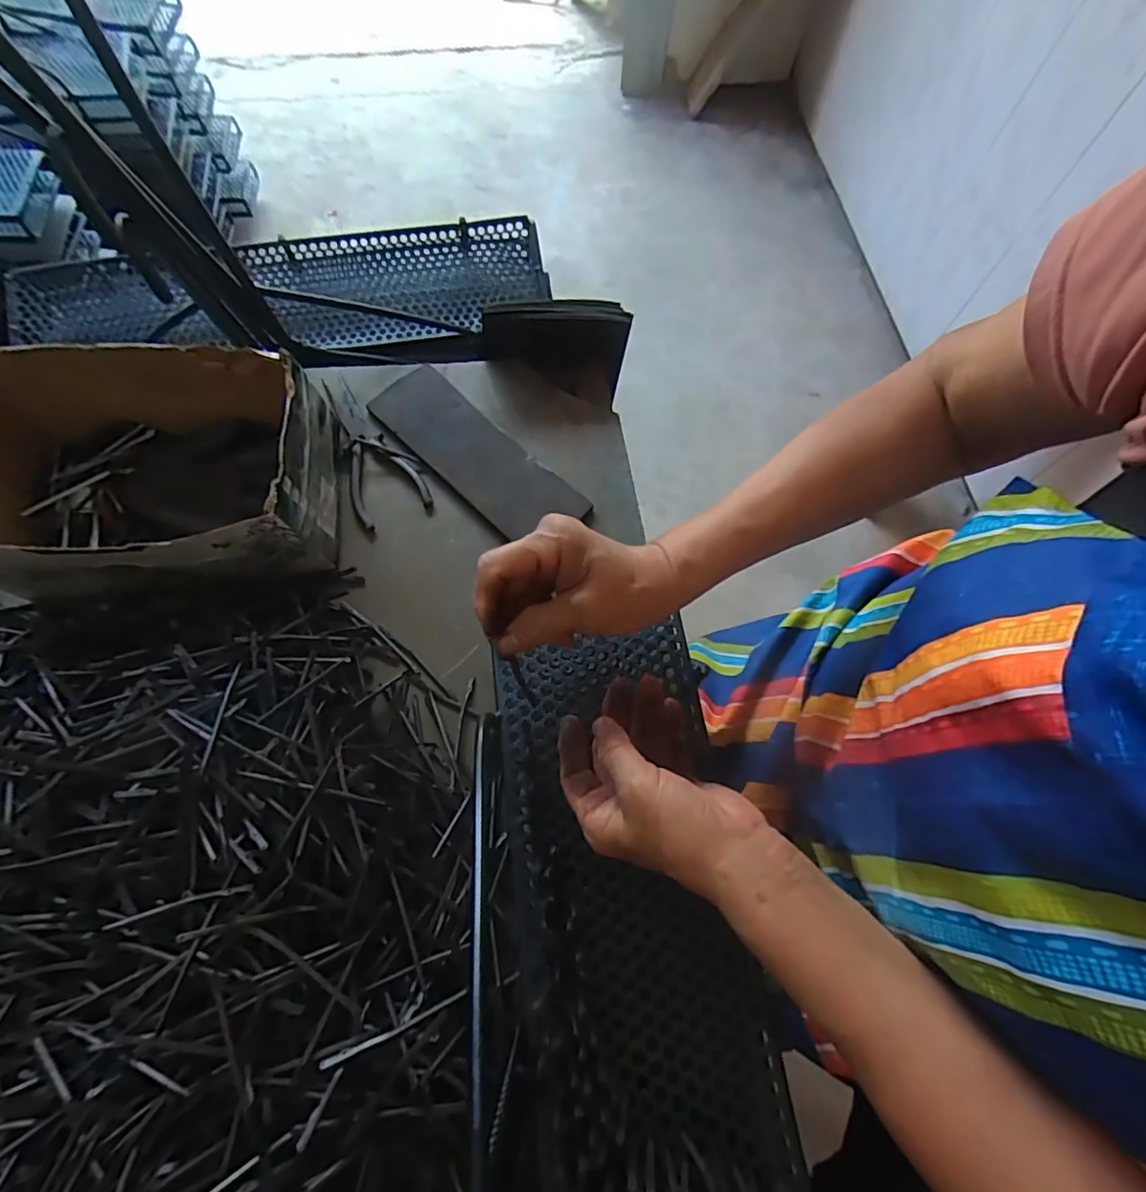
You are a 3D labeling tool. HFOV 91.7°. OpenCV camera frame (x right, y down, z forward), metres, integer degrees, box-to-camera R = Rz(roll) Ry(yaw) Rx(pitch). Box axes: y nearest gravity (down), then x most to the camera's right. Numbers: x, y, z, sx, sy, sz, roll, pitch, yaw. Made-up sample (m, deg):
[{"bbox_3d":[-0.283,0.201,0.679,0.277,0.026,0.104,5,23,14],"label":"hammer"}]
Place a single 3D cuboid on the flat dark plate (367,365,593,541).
[{"bbox_3d":[-0.102,-0.145,0.558,0.081,0.009,0.246,-42,74,-17],"label":"flat dark plate"}]

